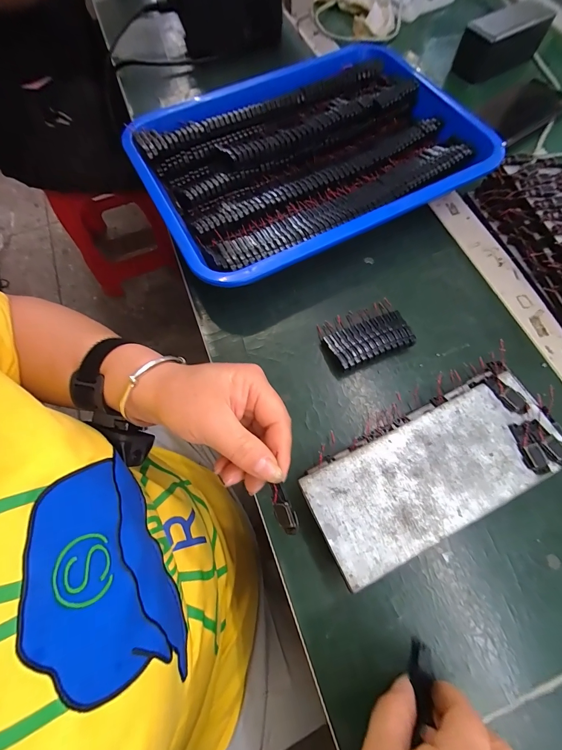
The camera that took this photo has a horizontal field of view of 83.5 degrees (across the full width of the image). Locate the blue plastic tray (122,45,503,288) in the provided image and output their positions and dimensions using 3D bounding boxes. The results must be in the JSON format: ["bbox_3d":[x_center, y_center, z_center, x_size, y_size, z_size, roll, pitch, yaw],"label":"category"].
[{"bbox_3d":[0.033,-0.246,0.356,0.361,0.046,0.263,-27,72,-10],"label":"blue plastic tray"}]

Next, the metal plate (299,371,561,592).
[{"bbox_3d":[0.117,0.071,0.236,0.194,0.004,0.078,-25,71,-8],"label":"metal plate"}]

